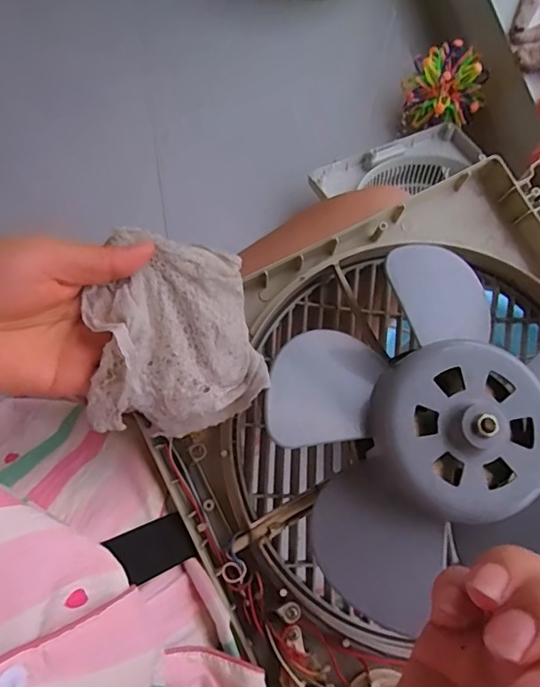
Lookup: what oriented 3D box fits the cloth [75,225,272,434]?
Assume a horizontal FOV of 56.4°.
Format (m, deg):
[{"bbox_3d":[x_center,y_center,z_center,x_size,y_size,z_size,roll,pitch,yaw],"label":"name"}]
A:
[{"bbox_3d":[-0.052,-0.005,0.291,0.091,0.055,0.105,-3,72,-2],"label":"cloth"}]

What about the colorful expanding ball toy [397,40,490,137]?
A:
[{"bbox_3d":[0.350,-0.512,1.015,0.143,0.117,0.125,4,72,0],"label":"colorful expanding ball toy"}]

